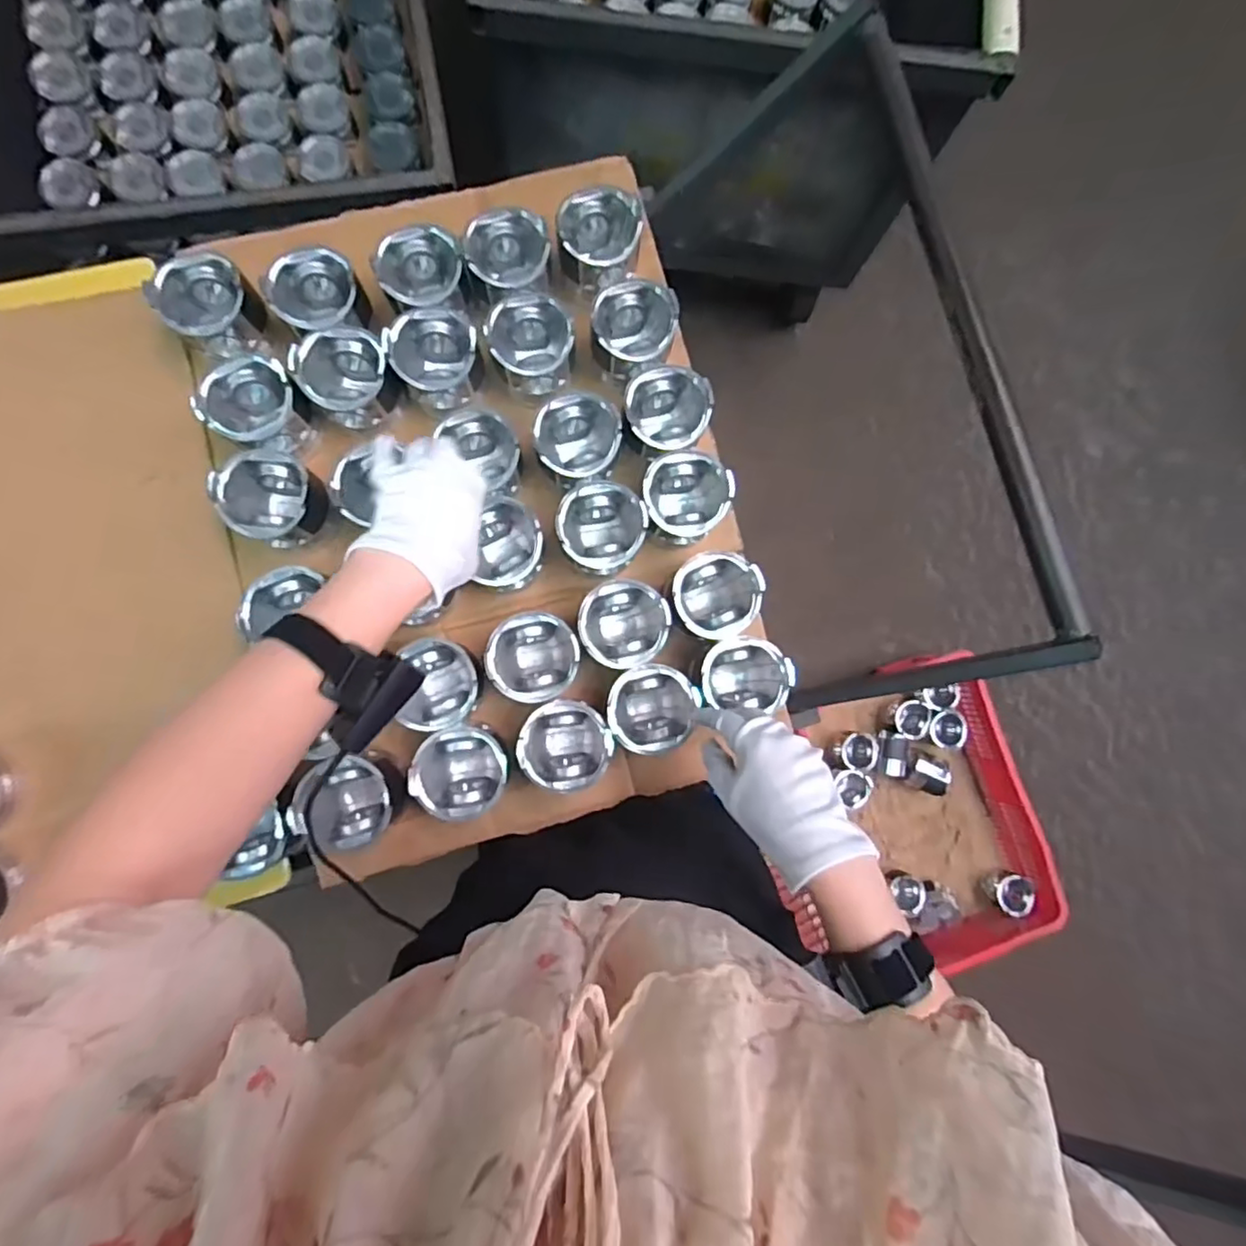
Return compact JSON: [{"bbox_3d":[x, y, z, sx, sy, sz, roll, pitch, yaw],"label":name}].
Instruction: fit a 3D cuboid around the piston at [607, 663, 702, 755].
[{"bbox_3d":[0.025,0.081,0.605,0.080,0.067,0.079,0,85,-4],"label":"piston"}]

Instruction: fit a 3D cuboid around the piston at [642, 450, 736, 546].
[{"bbox_3d":[0.060,-0.122,0.622,0.085,0.068,0.083,3,85,-4],"label":"piston"}]

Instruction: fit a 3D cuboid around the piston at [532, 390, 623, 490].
[{"bbox_3d":[-0.044,-0.175,0.619,0.079,0.070,0.085,0,85,-4],"label":"piston"}]

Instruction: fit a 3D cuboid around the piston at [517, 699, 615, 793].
[{"bbox_3d":[-0.055,0.115,0.610,0.077,0.081,0.081,0,85,-4],"label":"piston"}]

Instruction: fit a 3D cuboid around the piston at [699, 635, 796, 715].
[{"bbox_3d":[0.115,0.052,0.619,0.083,0.069,0.076,4,85,-4],"label":"piston"}]

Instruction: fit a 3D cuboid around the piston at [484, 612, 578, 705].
[{"bbox_3d":[-0.084,0.033,0.605,0.081,0.067,0.079,0,85,-4],"label":"piston"}]

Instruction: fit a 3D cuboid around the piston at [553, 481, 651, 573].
[{"bbox_3d":[-0.022,-0.092,0.615,0.081,0.067,0.084,0,85,-4],"label":"piston"}]

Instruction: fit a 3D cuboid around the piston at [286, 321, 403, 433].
[{"bbox_3d":[-0.266,-0.238,0.615,0.083,0.066,0.079,0,85,-4],"label":"piston"}]

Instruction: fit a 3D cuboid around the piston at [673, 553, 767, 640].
[{"bbox_3d":[0.086,-0.024,0.622,0.081,0.066,0.080,0,85,-4],"label":"piston"}]

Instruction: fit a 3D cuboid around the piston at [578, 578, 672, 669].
[{"bbox_3d":[0.000,0.002,0.607,0.085,0.061,0.082,-5,85,-5],"label":"piston"}]

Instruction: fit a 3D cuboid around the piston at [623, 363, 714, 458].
[{"bbox_3d":[0.041,-0.205,0.620,0.080,0.064,0.084,0,85,-4],"label":"piston"}]

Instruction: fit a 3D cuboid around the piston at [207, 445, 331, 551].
[{"bbox_3d":[-0.329,-0.116,0.600,0.088,0.062,0.078,41,83,0],"label":"piston"}]

